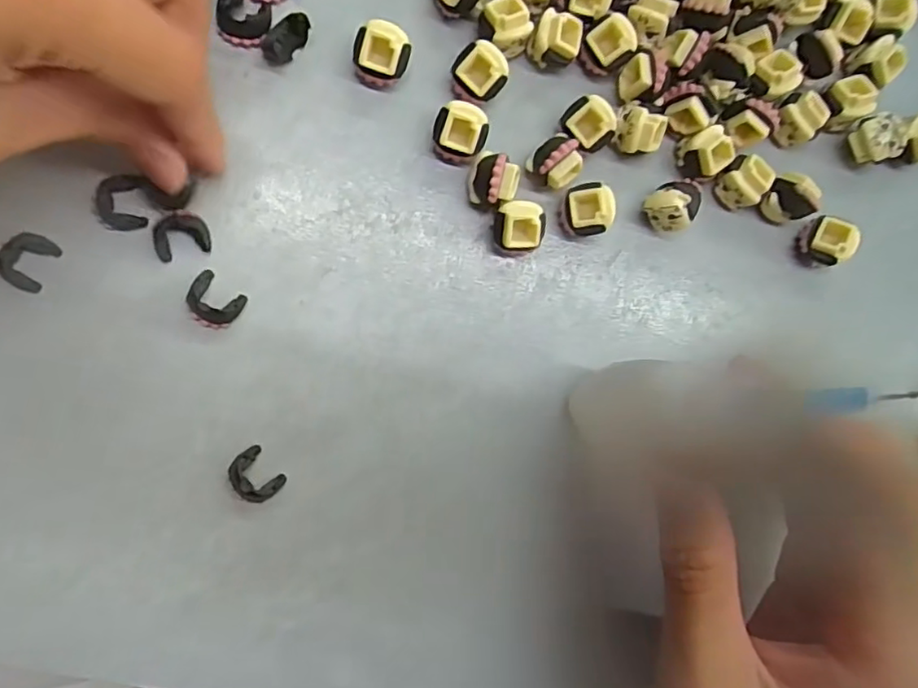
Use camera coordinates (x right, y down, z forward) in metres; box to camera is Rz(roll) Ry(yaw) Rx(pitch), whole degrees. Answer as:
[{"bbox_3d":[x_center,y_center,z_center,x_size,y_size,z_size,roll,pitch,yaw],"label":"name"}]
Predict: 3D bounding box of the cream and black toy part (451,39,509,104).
[{"bbox_3d":[0.006,-0.083,0.192,0.016,0.015,0.016,33,85,-7],"label":"cream and black toy part"}]

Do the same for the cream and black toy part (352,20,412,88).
[{"bbox_3d":[-0.023,-0.087,0.187,0.016,0.014,0.016,8,88,-8],"label":"cream and black toy part"}]

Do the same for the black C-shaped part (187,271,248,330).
[{"bbox_3d":[-0.073,-0.012,0.183,0.015,0.006,0.014,37,85,-7],"label":"black C-shaped part"}]

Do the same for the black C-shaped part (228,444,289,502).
[{"bbox_3d":[-0.062,0.040,0.186,0.013,0.004,0.016,-38,95,-7],"label":"black C-shaped part"}]

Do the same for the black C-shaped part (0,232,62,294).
[{"bbox_3d":[-0.123,-0.024,0.175,0.011,0.008,0.016,30,85,-7],"label":"black C-shaped part"}]

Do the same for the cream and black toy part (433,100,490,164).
[{"bbox_3d":[0.000,-0.065,0.190,0.016,0.016,0.015,0,90,-9],"label":"cream and black toy part"}]

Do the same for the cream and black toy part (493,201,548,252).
[{"bbox_3d":[0.018,-0.036,0.193,0.015,0.015,0.015,5,89,-8],"label":"cream and black toy part"}]

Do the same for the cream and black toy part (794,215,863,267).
[{"bbox_3d":[0.124,-0.035,0.208,0.013,0.015,0.014,0,90,-9],"label":"cream and black toy part"}]

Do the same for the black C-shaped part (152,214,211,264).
[{"bbox_3d":[-0.082,-0.032,0.181,0.016,0.006,0.011,-16,92,-8],"label":"black C-shaped part"}]

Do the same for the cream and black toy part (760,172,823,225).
[{"bbox_3d":[0.110,-0.048,0.205,0.013,0.014,0.015,-45,96,-6],"label":"cream and black toy part"}]

